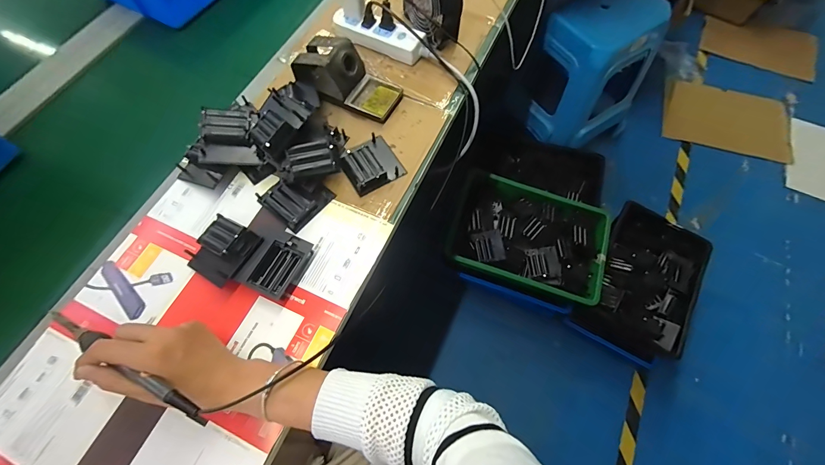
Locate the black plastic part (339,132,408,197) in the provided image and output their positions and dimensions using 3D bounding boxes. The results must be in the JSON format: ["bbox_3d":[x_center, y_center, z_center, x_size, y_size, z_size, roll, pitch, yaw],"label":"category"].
[{"bbox_3d":[-0.061,-0.102,0.506,0.079,0.022,0.078,-30,68,-12],"label":"black plastic part"}]

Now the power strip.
[{"bbox_3d":[-0.061,-0.341,0.604,0.172,0.031,0.047,24,68,12],"label":"power strip"}]

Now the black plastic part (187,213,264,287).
[{"bbox_3d":[-0.242,0.021,0.441,0.079,0.034,0.075,28,69,14],"label":"black plastic part"}]

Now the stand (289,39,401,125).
[{"bbox_3d":[-0.102,-0.241,0.539,0.161,0.076,0.083,26,69,13],"label":"stand"}]

